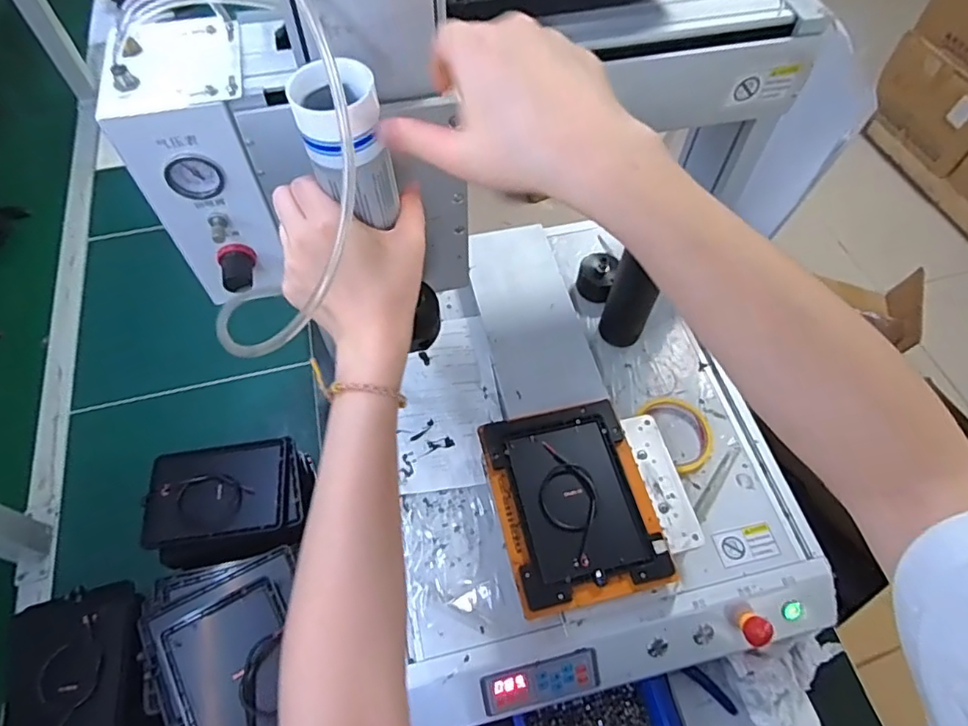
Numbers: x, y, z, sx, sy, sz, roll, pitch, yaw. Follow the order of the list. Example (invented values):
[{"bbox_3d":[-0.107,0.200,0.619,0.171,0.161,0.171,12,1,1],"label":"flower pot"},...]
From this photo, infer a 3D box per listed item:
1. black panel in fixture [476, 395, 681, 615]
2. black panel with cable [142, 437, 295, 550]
[{"bbox_3d":[0.090,0.136,0.584,0.151,0.020,0.195,-11,60,-8],"label":"black panel in fixture"},{"bbox_3d":[-0.319,0.153,0.701,0.173,0.021,0.110,-10,69,-2],"label":"black panel with cable"}]

